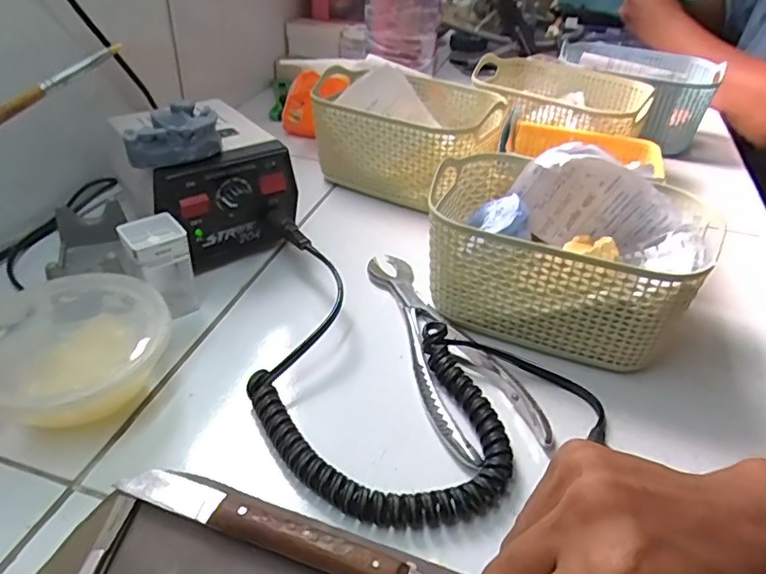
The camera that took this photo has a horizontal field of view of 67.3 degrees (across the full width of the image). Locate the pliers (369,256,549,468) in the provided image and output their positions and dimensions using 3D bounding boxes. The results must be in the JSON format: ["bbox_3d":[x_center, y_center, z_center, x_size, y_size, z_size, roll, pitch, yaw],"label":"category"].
[{"bbox_3d":[0.030,0.032,0.370,0.058,0.012,0.193,-12,39,-20],"label":"pliers"}]

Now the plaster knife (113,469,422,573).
[{"bbox_3d":[-0.050,0.108,0.261,0.149,0.014,0.023,15,38,15],"label":"plaster knife"}]

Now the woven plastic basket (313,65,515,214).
[{"bbox_3d":[0.022,-0.148,0.547,0.165,0.093,0.132,20,40,21],"label":"woven plastic basket"}]

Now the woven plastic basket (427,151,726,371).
[{"bbox_3d":[0.115,-0.021,0.384,0.163,0.090,0.114,17,38,17],"label":"woven plastic basket"}]

